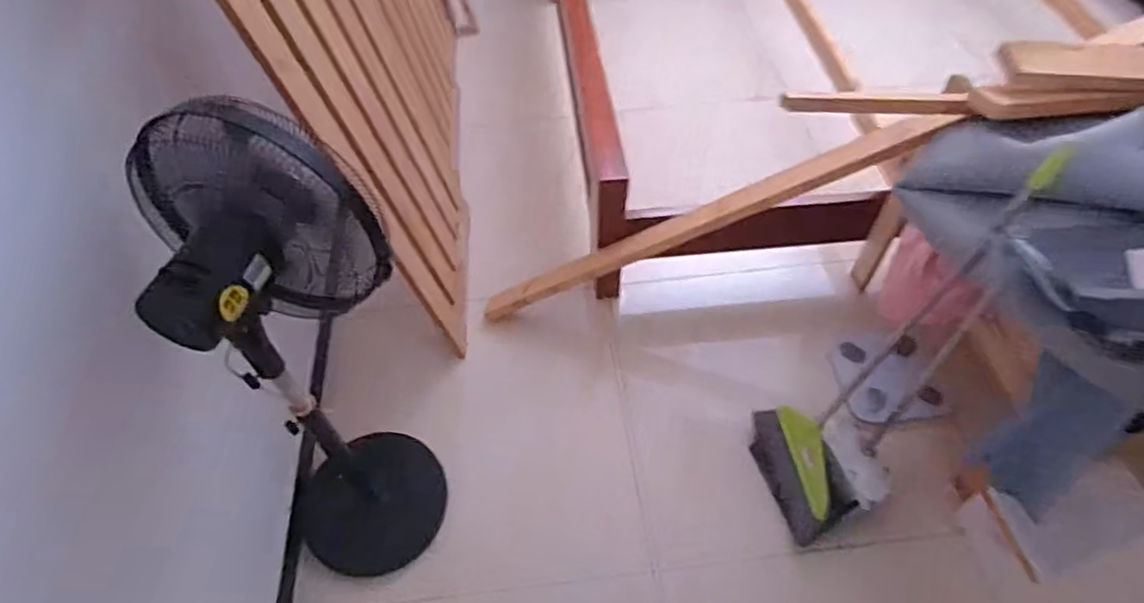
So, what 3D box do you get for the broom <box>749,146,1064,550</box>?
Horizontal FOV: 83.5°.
[{"bbox_3d":[0.616,0.099,1.237,0.153,0.876,0.282,7,34,-22],"label":"broom"}]

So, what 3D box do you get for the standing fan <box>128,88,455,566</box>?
[{"bbox_3d":[-0.447,0.157,1.098,0.360,0.899,0.330,32,60,21],"label":"standing fan"}]

